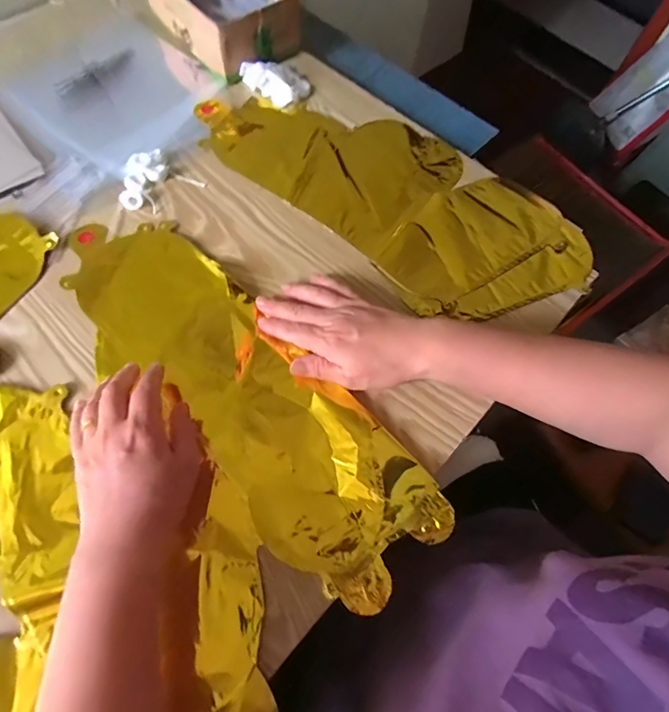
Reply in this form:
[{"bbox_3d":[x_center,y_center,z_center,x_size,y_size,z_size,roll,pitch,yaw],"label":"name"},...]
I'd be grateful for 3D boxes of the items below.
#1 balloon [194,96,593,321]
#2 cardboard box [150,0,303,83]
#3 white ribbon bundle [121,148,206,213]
[{"bbox_3d":[0.062,-0.201,0.488,0.438,0.015,0.209,40,70,14],"label":"balloon"},{"bbox_3d":[-0.145,-0.458,0.563,0.137,0.068,0.192,-39,73,-18],"label":"cardboard box"},{"bbox_3d":[-0.199,-0.188,0.468,0.077,0.013,0.076,1,65,-2],"label":"white ribbon bundle"}]

